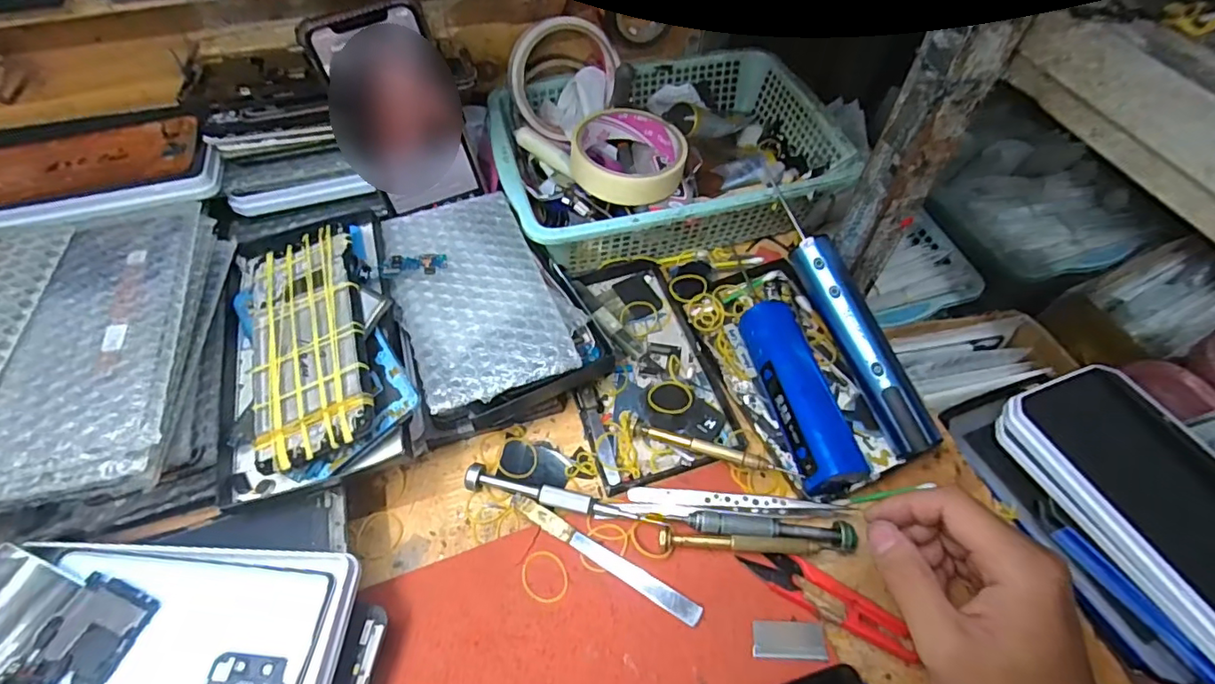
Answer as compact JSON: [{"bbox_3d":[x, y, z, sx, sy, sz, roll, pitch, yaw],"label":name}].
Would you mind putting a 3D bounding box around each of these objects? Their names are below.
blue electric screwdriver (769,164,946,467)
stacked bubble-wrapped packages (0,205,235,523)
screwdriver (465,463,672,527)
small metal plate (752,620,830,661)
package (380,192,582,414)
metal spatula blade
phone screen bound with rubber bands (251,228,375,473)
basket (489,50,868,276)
[{"bbox_3d":[0.164,-0.019,0.380,0.032,0.022,0.195,-19,74,-12],"label":"blue electric screwdriver"},{"bbox_3d":[-0.331,0.023,0.312,0.206,0.085,0.175,-14,57,-9],"label":"stacked bubble-wrapped packages"},{"bbox_3d":[-0.026,0.097,0.347,0.126,0.013,0.013,11,57,7],"label":"screwdriver"},{"bbox_3d":[0.099,0.162,0.305,0.039,0.006,0.019,1,56,1],"label":"small metal plate"},{"bbox_3d":[-0.090,-0.038,0.369,0.093,0.011,0.168,-20,58,-13],"label":"package"},{"bbox_3d":[-0.004,0.126,0.329,0.126,0.004,0.012,27,60,17],"label":"metal spatula blade"},{"bbox_3d":[-0.182,-0.002,0.337,0.071,0.007,0.149,-24,63,2],"label":"phone screen bound with rubber bands"},{"bbox_3d":[0.047,-0.154,0.480,0.268,0.075,0.190,-11,57,-8],"label":"basket"}]

